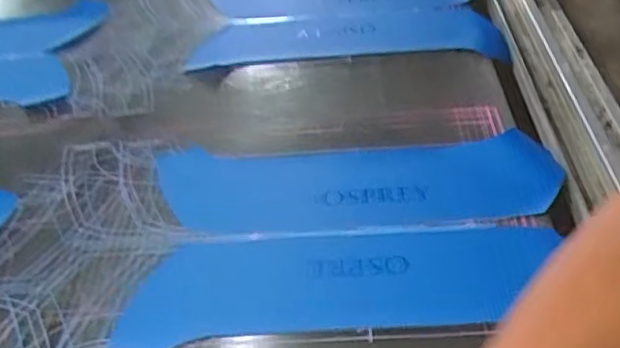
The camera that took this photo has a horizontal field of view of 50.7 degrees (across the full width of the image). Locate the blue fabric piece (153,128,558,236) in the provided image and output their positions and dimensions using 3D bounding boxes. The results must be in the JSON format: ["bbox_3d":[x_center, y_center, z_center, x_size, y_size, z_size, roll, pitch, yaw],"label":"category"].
[{"bbox_3d":[0.048,0.010,0.778,0.463,0.015,0.141,-3,51,6],"label":"blue fabric piece"}]

